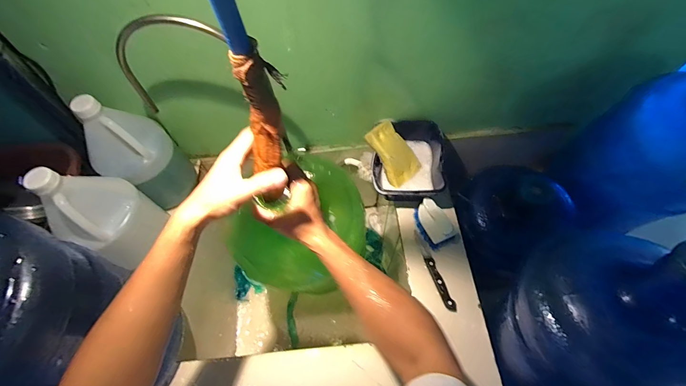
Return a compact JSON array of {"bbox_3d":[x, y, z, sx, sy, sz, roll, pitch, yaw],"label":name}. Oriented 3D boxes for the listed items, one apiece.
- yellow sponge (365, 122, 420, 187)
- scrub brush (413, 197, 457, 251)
[{"bbox_3d":[0.122,-0.095,0.747,0.093,0.025,0.143,-37,103,-28],"label":"yellow sponge"},{"bbox_3d":[0.199,0.062,0.701,0.066,0.060,0.101,-31,65,-14],"label":"scrub brush"}]

